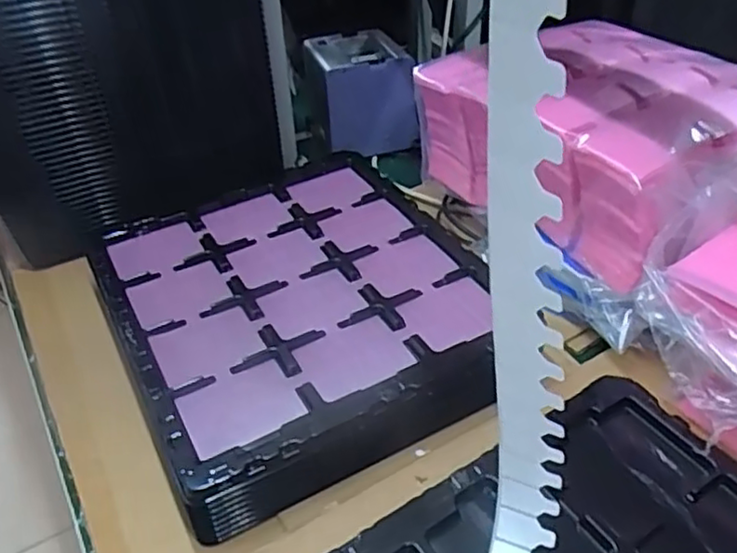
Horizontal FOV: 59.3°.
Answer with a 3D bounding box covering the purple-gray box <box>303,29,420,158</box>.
[{"bbox_3d":[-0.014,-0.269,0.942,0.142,0.126,0.130,-9,41,-7],"label":"purple-gray box"}]

